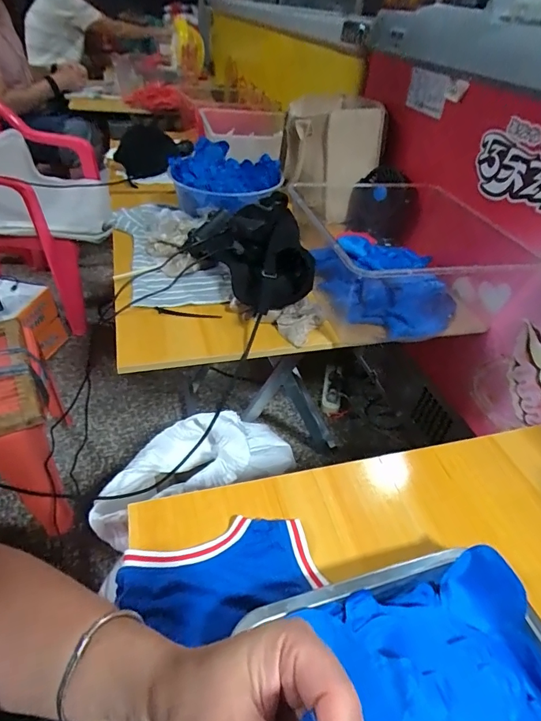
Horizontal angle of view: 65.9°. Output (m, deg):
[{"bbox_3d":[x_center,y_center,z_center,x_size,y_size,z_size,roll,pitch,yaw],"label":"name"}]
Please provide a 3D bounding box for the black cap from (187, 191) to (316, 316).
[{"bbox_3d":[-0.040,-0.189,0.692,0.165,0.104,0.273,-10,43,-17],"label":"black cap"}]

